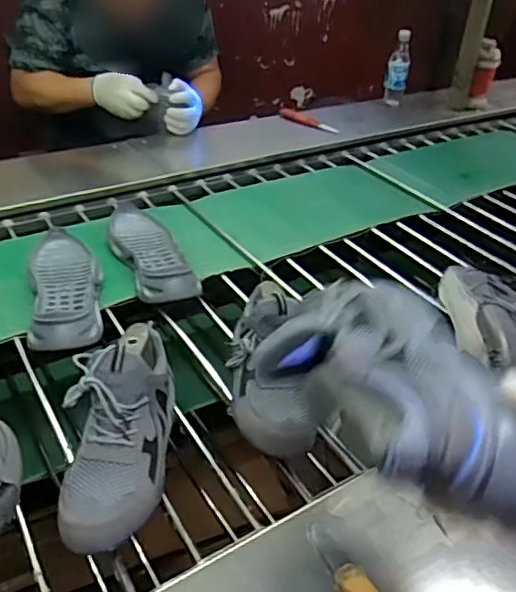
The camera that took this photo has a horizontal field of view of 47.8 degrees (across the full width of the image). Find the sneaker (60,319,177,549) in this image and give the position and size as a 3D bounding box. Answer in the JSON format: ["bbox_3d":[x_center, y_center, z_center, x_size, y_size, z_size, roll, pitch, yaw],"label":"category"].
[{"bbox_3d":[-0.149,0.135,0.633,0.106,0.106,0.267,6,52,0],"label":"sneaker"}]

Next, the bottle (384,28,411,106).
[{"bbox_3d":[0.407,-0.651,1.691,0.066,0.213,0.069,11,33,8],"label":"bottle"}]

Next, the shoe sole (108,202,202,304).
[{"bbox_3d":[-0.190,-0.076,1.007,0.099,0.049,0.282,-10,36,-23],"label":"shoe sole"}]

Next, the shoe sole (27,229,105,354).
[{"bbox_3d":[-0.302,-0.015,0.916,0.106,0.034,0.309,-6,34,-17],"label":"shoe sole"}]

